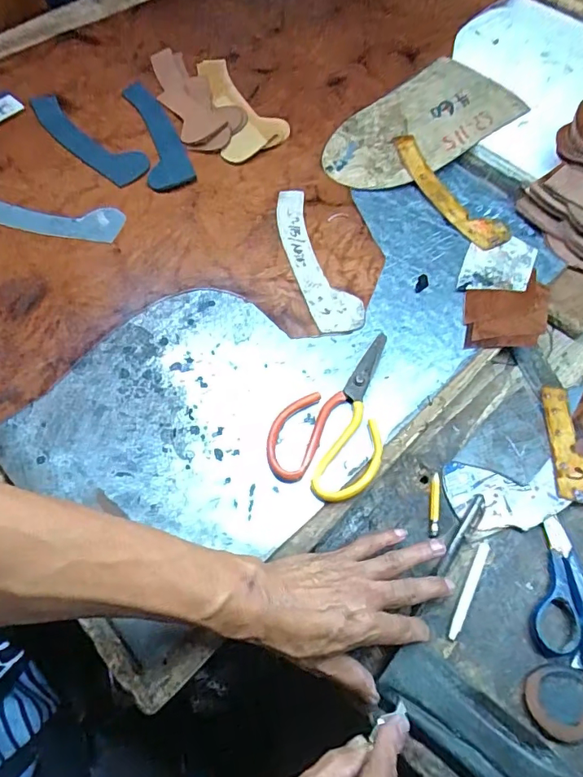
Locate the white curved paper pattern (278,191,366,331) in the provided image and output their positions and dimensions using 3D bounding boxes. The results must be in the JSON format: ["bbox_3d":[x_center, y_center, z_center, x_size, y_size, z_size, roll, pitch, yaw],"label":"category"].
[{"bbox_3d":[0.022,-0.149,0.550,0.055,0.006,0.205,-20,70,-10],"label":"white curved paper pattern"}]

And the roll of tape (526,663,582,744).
[{"bbox_3d":[0.216,0.249,0.381,0.054,0.015,0.051,1,68,-2],"label":"roll of tape"}]

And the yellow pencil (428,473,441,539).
[{"bbox_3d":[0.134,0.109,0.450,0.008,0.005,0.057,10,68,2],"label":"yellow pencil"}]

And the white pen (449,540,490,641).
[{"bbox_3d":[0.155,0.174,0.419,0.010,0.005,0.088,28,69,9],"label":"white pen"}]

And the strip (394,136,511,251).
[{"bbox_3d":[0.191,-0.245,0.601,0.053,0.007,0.198,-32,72,-14],"label":"strip"}]

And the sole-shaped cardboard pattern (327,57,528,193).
[{"bbox_3d":[0.161,-0.351,0.632,0.268,0.027,0.146,-33,72,-14],"label":"sole-shaped cardboard pattern"}]

